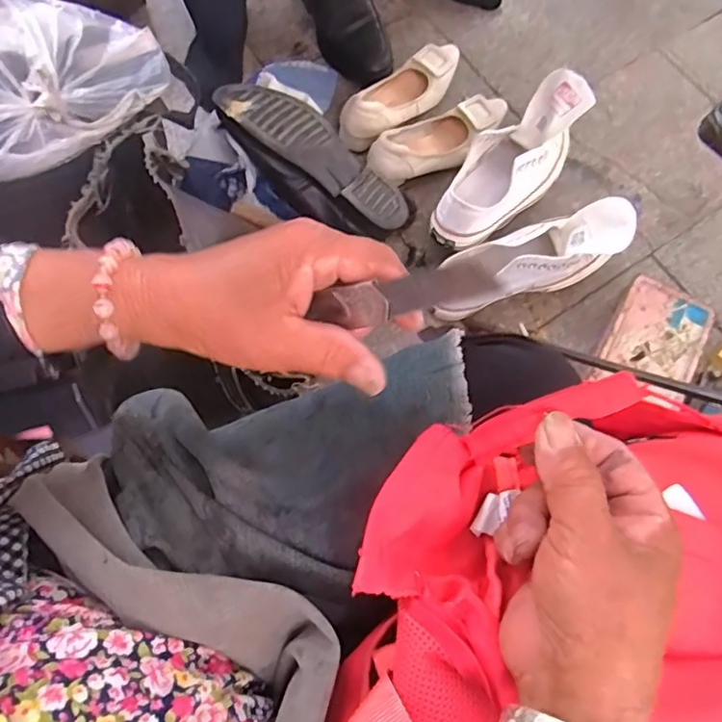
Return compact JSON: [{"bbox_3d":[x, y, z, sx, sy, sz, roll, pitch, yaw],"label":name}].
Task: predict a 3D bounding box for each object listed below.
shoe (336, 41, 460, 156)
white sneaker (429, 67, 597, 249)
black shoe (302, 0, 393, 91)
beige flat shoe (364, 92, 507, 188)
[{"bbox_3d":[0.062,-0.414,0.893,0.085,0.064,0.243,40,74,12],"label":"shoe"},{"bbox_3d":[0.201,-0.267,0.794,0.273,0.094,0.101,-39,76,-14],"label":"white sneaker"},{"bbox_3d":[-0.029,-0.567,0.919,0.095,0.073,0.271,-22,73,-9],"label":"black shoe"},{"bbox_3d":[0.117,-0.336,0.871,0.238,0.067,0.091,-31,74,-12],"label":"beige flat shoe"}]

